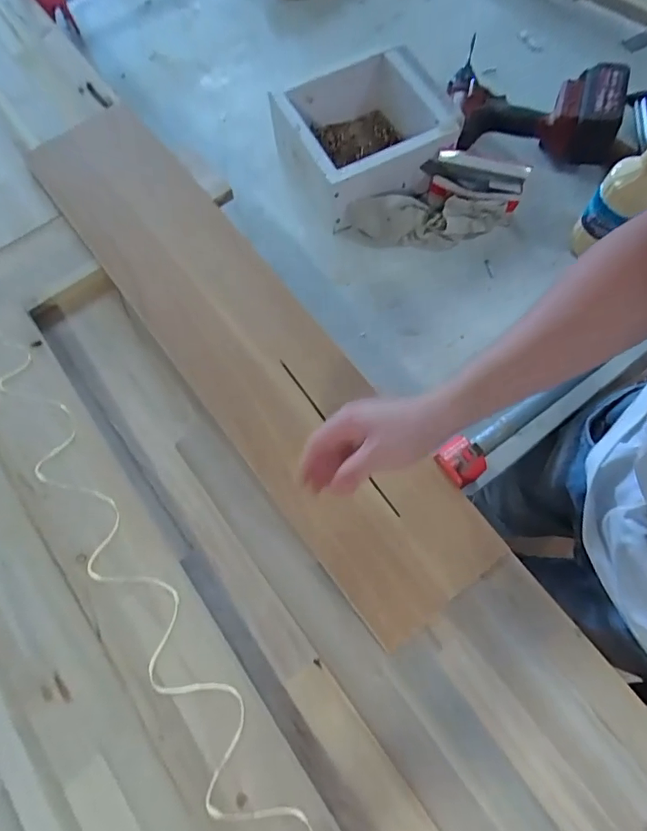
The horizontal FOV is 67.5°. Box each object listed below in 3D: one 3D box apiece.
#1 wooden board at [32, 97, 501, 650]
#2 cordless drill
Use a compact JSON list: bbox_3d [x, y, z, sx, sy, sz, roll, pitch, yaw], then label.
[{"bbox_3d":[-0.093,-0.093,0.552,0.151,0.025,0.713,-37,78,-8],"label":"wooden board"},{"bbox_3d":[0.303,-0.466,0.706,0.239,0.079,0.159,10,72,6],"label":"cordless drill"}]

